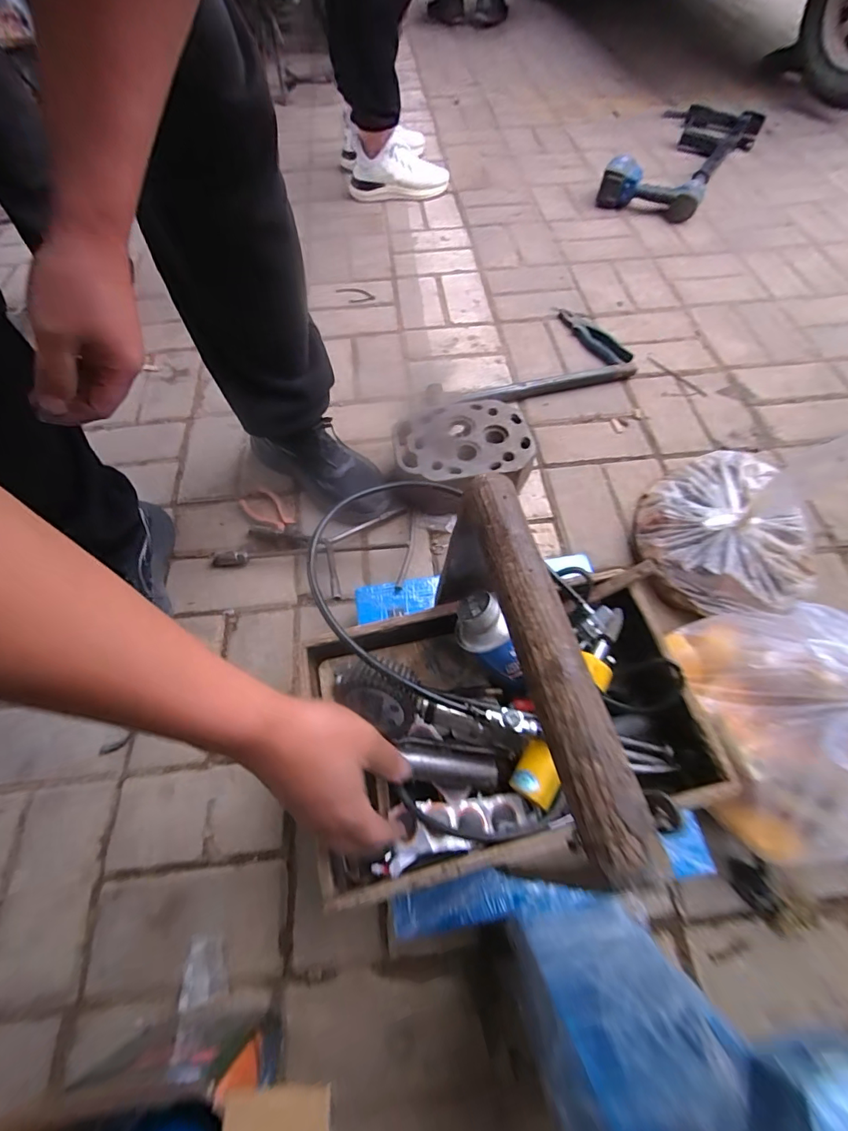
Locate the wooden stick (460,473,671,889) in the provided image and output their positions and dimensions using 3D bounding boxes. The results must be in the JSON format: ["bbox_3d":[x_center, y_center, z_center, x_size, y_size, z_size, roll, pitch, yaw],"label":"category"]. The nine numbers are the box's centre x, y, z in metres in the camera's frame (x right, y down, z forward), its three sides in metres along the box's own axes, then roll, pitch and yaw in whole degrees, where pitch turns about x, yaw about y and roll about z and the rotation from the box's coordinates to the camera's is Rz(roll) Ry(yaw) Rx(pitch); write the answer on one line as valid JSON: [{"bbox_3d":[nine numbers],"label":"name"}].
[{"bbox_3d":[0.068,0.042,0.261,0.030,0.021,0.232,-11,62,-6],"label":"wooden stick"}]

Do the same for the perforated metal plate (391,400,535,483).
[{"bbox_3d":[0.056,-0.193,0.691,0.199,0.020,0.154,-9,61,-5],"label":"perforated metal plate"}]

